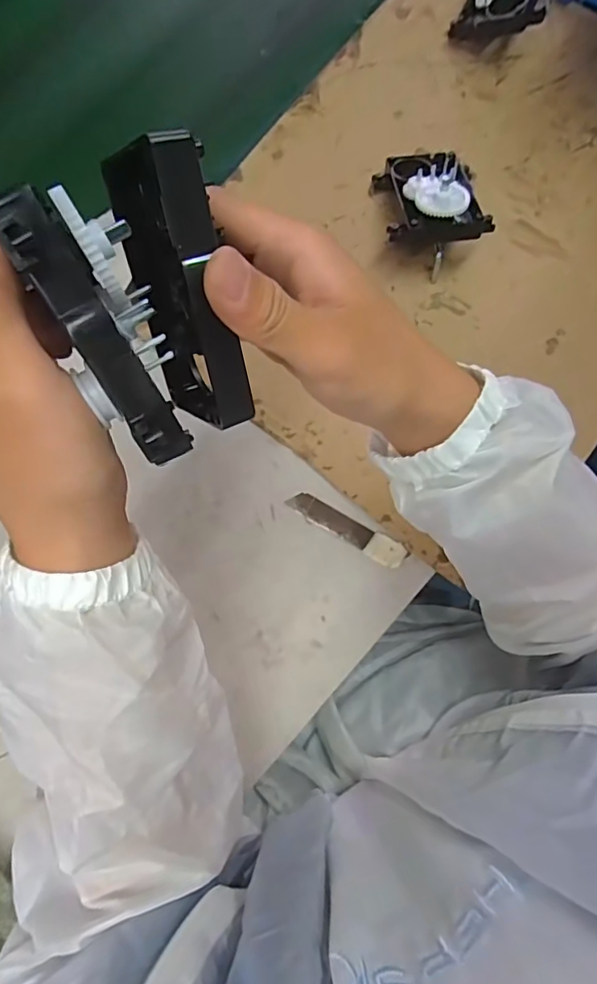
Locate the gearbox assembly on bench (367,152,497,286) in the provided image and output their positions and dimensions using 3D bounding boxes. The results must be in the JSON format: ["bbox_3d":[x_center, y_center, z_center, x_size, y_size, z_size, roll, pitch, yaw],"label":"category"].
[{"bbox_3d":[0.110,-0.244,0.460,0.080,0.053,0.115,-6,78,-2],"label":"gearbox assembly on bench"}]

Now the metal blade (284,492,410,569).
[{"bbox_3d":[0.038,0.029,0.432,0.099,0.004,0.021,28,79,5],"label":"metal blade"}]

